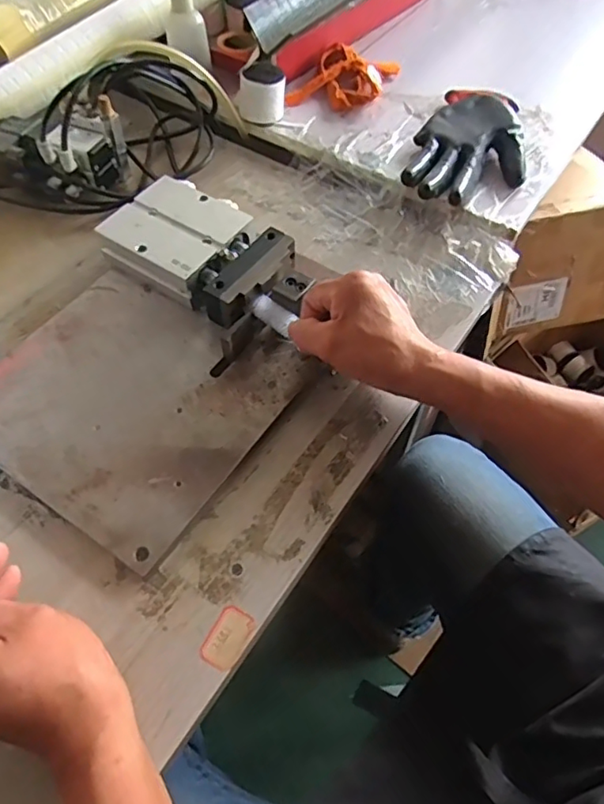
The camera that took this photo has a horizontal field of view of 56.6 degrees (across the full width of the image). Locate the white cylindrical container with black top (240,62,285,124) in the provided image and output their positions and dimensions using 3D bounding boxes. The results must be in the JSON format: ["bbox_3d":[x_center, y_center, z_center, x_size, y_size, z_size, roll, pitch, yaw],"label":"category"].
[{"bbox_3d":[-0.045,-0.350,0.630,0.049,0.046,0.051,0,58,-1],"label":"white cylindrical container with black top"}]

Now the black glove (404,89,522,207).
[{"bbox_3d":[0.182,-0.277,0.602,0.117,0.038,0.206,14,59,8],"label":"black glove"}]

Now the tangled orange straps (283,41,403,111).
[{"bbox_3d":[0.050,-0.391,0.670,0.100,0.022,0.116,21,60,12],"label":"tangled orange straps"}]

